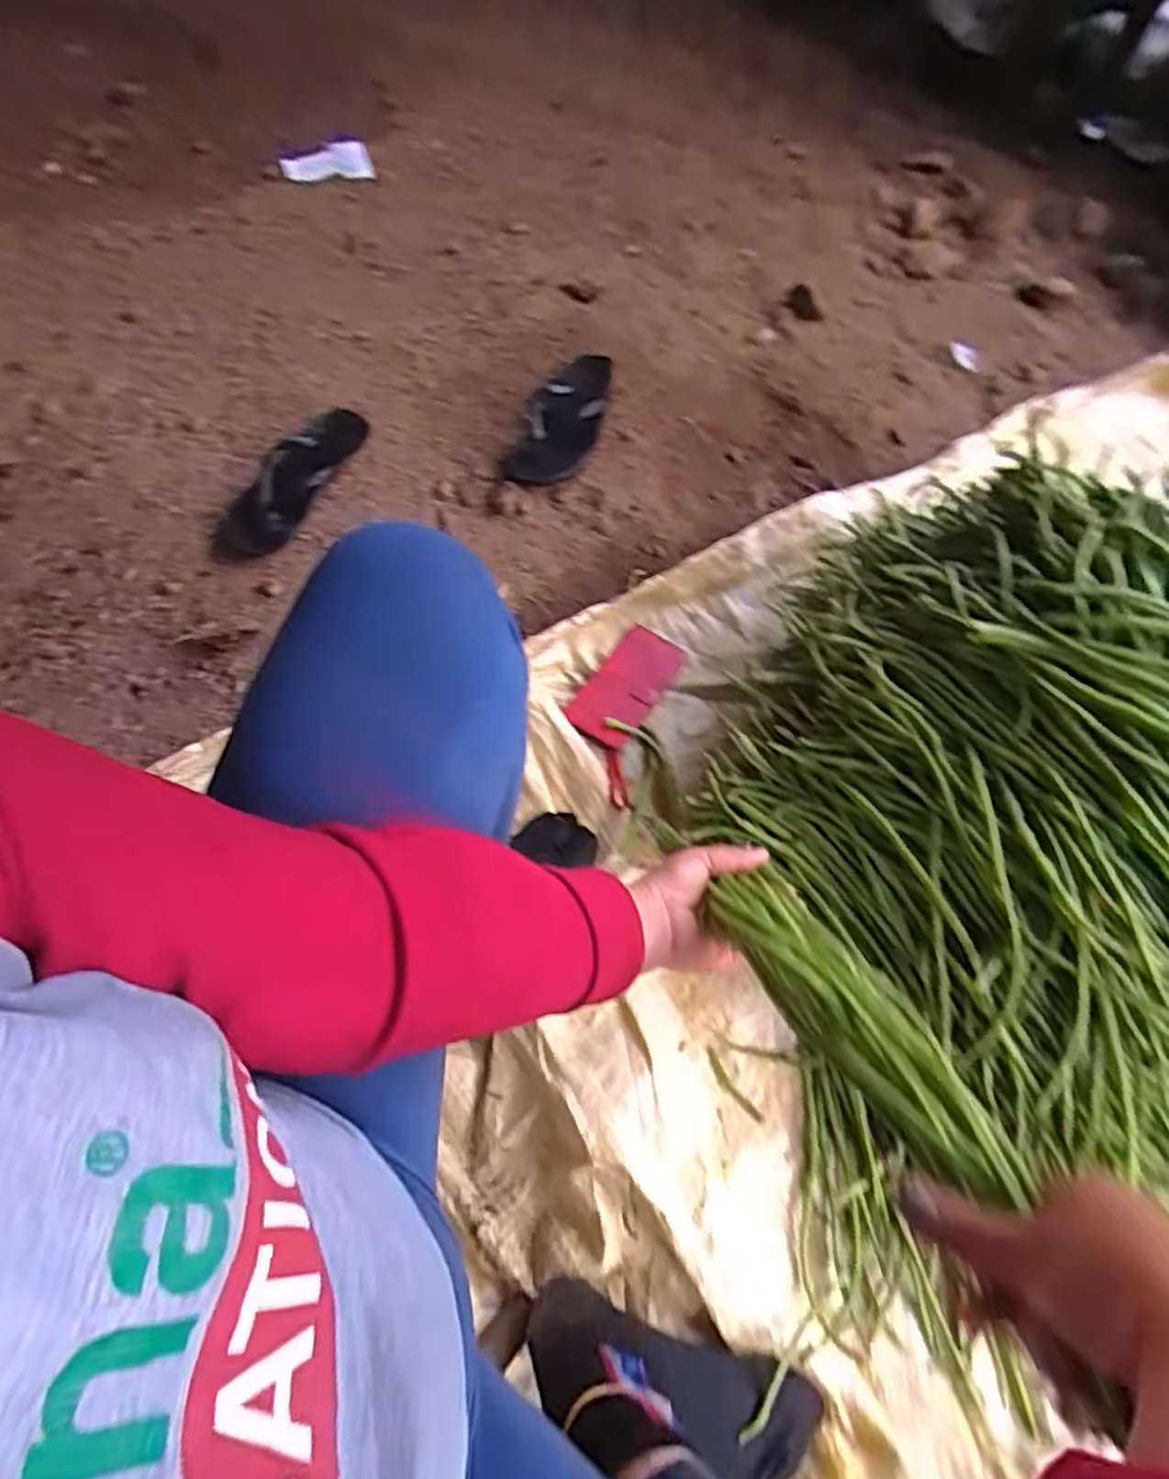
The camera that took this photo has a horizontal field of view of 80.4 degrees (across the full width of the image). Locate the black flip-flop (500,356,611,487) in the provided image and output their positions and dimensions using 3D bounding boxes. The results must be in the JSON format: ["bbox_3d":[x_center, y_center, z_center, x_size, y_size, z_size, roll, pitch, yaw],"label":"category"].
[{"bbox_3d":[-0.026,-0.458,0.990,0.112,0.045,0.268,20,67,11],"label":"black flip-flop"}]

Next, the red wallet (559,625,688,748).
[{"bbox_3d":[0.050,-0.065,0.832,0.081,0.012,0.166,35,64,10],"label":"red wallet"}]

